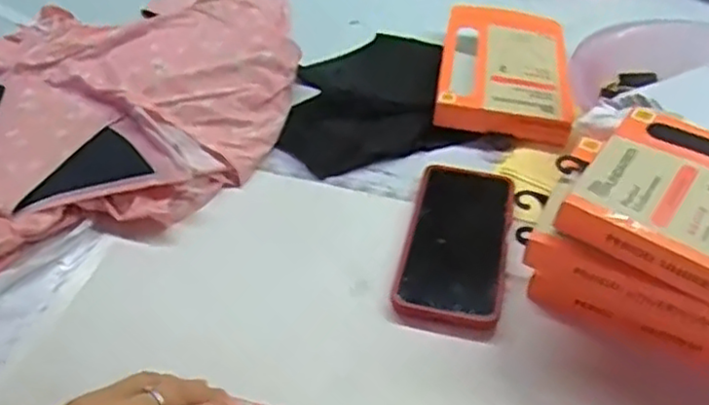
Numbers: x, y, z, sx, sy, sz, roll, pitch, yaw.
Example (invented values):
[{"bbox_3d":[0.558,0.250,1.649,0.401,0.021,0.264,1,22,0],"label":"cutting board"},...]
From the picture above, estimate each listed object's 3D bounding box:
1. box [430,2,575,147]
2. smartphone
[{"bbox_3d":[0.156,-0.139,0.725,0.129,0.034,0.216,9,43,7],"label":"box"},{"bbox_3d":[0.084,0.028,0.560,0.078,0.016,0.172,11,43,10],"label":"smartphone"}]

